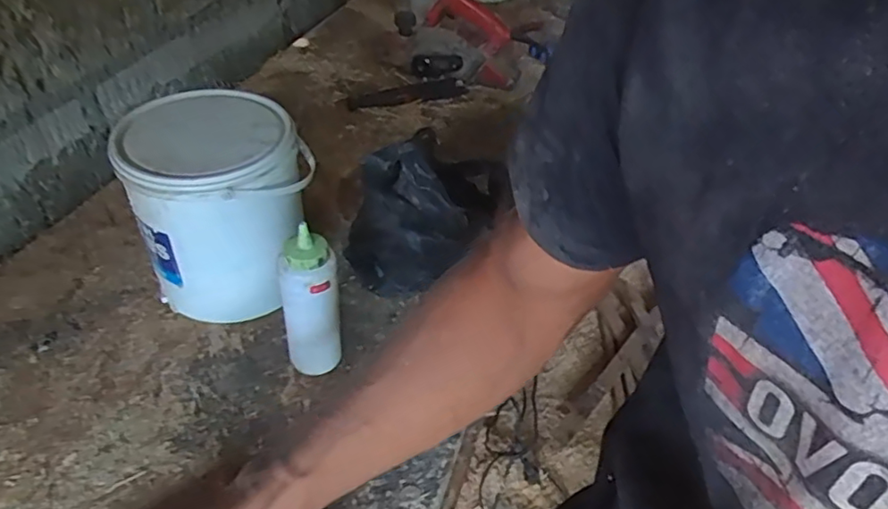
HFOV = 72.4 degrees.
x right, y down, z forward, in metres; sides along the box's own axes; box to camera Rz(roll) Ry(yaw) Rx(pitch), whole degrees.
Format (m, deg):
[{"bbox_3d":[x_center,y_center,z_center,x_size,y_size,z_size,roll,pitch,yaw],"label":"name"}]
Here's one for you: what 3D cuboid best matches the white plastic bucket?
[{"bbox_3d":[-0.240,-0.053,0.683,0.181,0.206,0.163,-8,45,-12],"label":"white plastic bucket"}]

